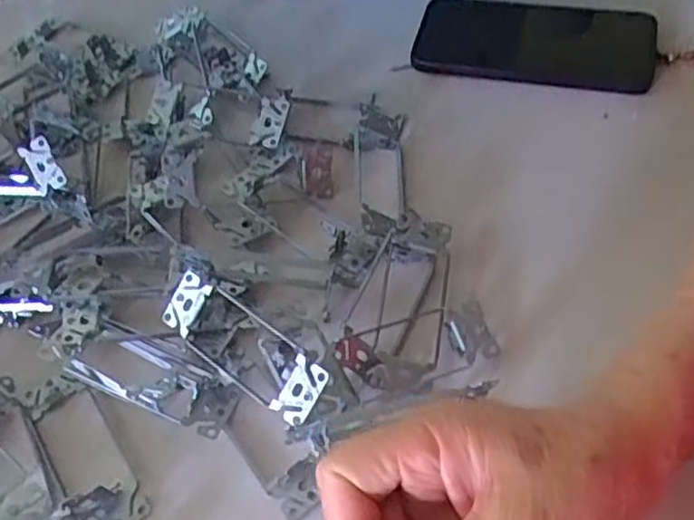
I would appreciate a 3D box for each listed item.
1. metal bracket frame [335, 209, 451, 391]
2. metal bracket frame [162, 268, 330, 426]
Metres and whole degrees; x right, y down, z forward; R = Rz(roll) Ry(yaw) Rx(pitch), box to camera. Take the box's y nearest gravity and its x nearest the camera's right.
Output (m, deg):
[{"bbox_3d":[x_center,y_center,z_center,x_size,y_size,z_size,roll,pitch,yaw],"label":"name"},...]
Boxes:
[{"bbox_3d":[0.028,0.022,0.405,0.053,0.021,0.104,6,58,9],"label":"metal bracket frame"},{"bbox_3d":[-0.056,0.046,0.387,0.110,0.015,0.037,32,97,27],"label":"metal bracket frame"}]

